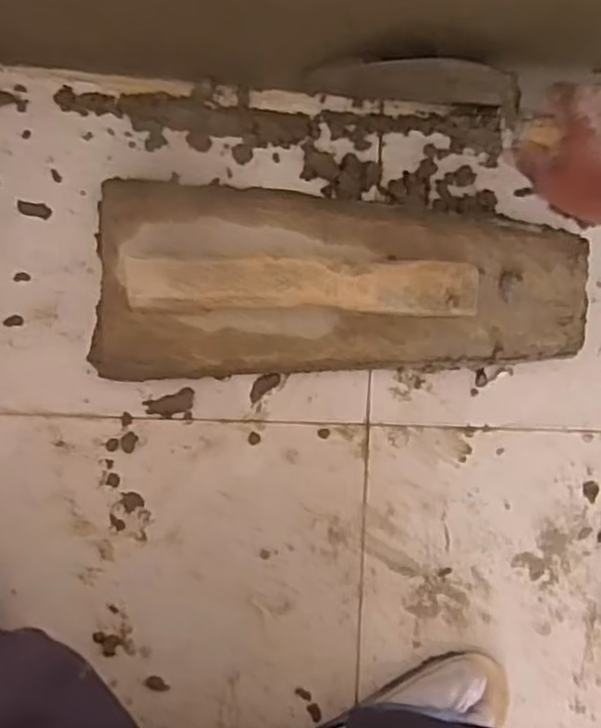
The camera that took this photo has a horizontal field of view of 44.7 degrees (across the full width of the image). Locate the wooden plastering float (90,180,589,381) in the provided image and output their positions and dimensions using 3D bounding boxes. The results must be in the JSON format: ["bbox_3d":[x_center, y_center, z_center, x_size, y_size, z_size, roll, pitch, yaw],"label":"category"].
[{"bbox_3d":[0.045,-0.061,0.592,0.406,0.087,0.153,3,90,-9],"label":"wooden plastering float"}]

